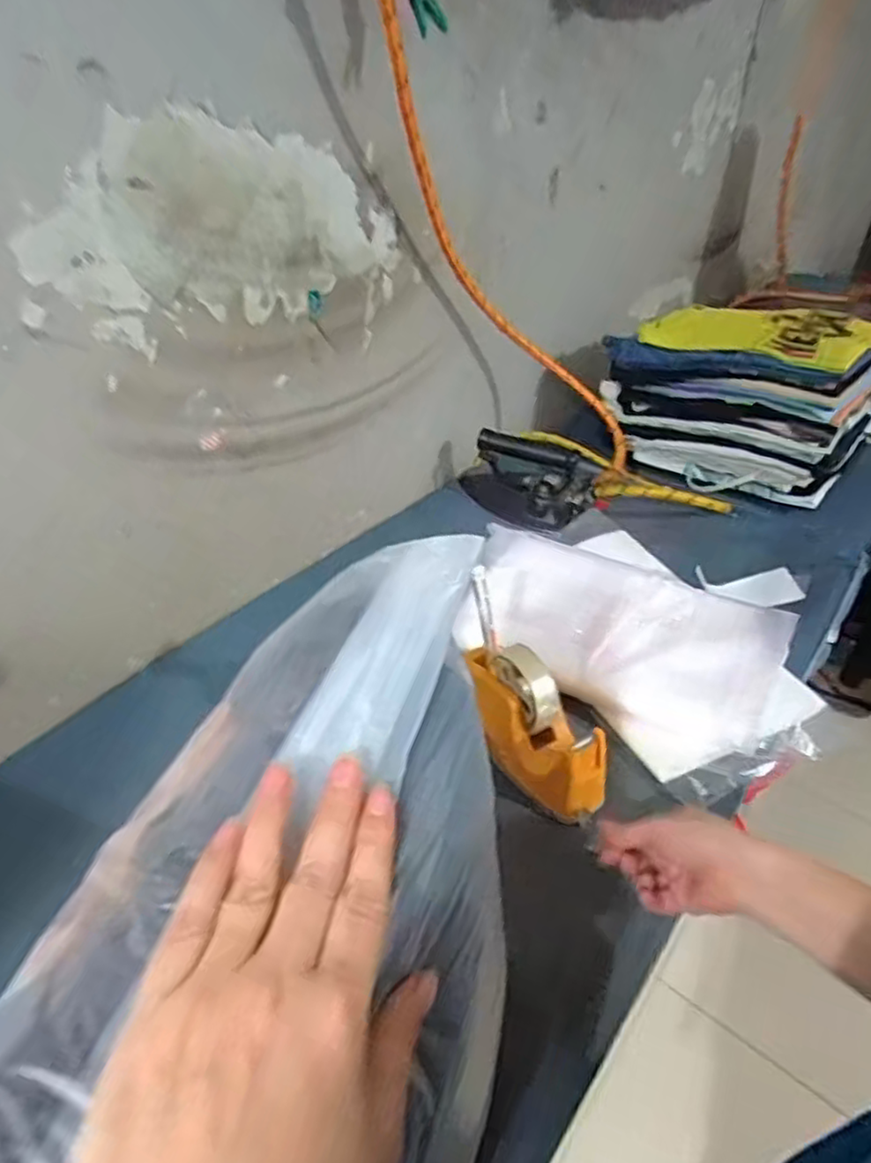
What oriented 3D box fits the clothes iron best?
[{"bbox_3d":[0.141,-0.153,1.061,0.205,0.127,0.092,12,40,15],"label":"clothes iron"}]

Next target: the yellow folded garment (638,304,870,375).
[{"bbox_3d":[0.528,-0.408,1.123,0.324,0.066,0.215,32,49,33],"label":"yellow folded garment"}]

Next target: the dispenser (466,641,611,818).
[{"bbox_3d":[0.095,0.135,0.674,0.069,0.085,0.192,-23,66,-26],"label":"dispenser"}]

